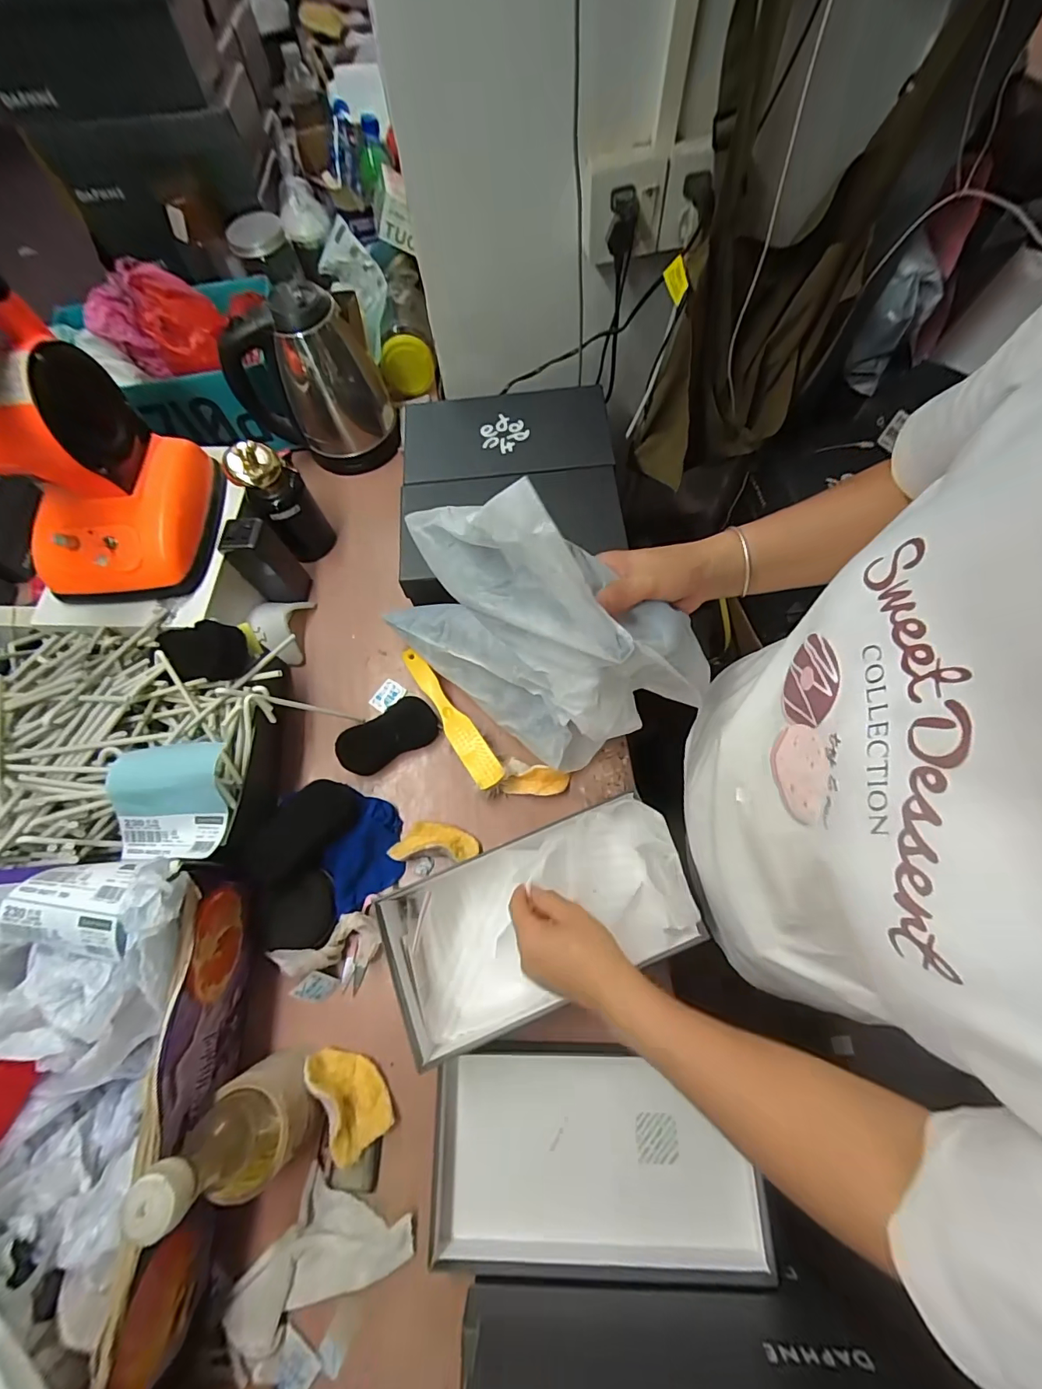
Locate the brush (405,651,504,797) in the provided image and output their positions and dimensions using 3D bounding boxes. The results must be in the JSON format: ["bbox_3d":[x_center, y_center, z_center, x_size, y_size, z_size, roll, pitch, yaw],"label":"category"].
[{"bbox_3d":[-0.090,0.029,0.608,0.036,0.030,0.226,-33,71,-10],"label":"brush"}]

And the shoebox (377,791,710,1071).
[{"bbox_3d":[0.015,0.231,0.496,0.314,0.107,0.156,-27,70,5],"label":"shoebox"}]

